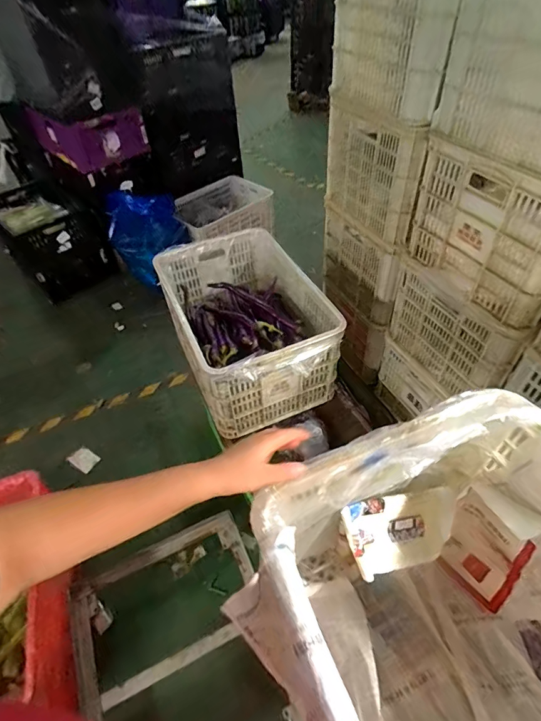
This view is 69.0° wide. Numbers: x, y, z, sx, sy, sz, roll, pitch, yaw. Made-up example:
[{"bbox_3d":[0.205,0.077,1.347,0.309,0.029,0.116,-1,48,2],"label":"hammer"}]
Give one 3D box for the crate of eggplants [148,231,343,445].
[{"bbox_3d":[-0.075,-0.127,1.327,0.423,0.322,0.607,-19,49,-14],"label":"crate of eggplants"}]

